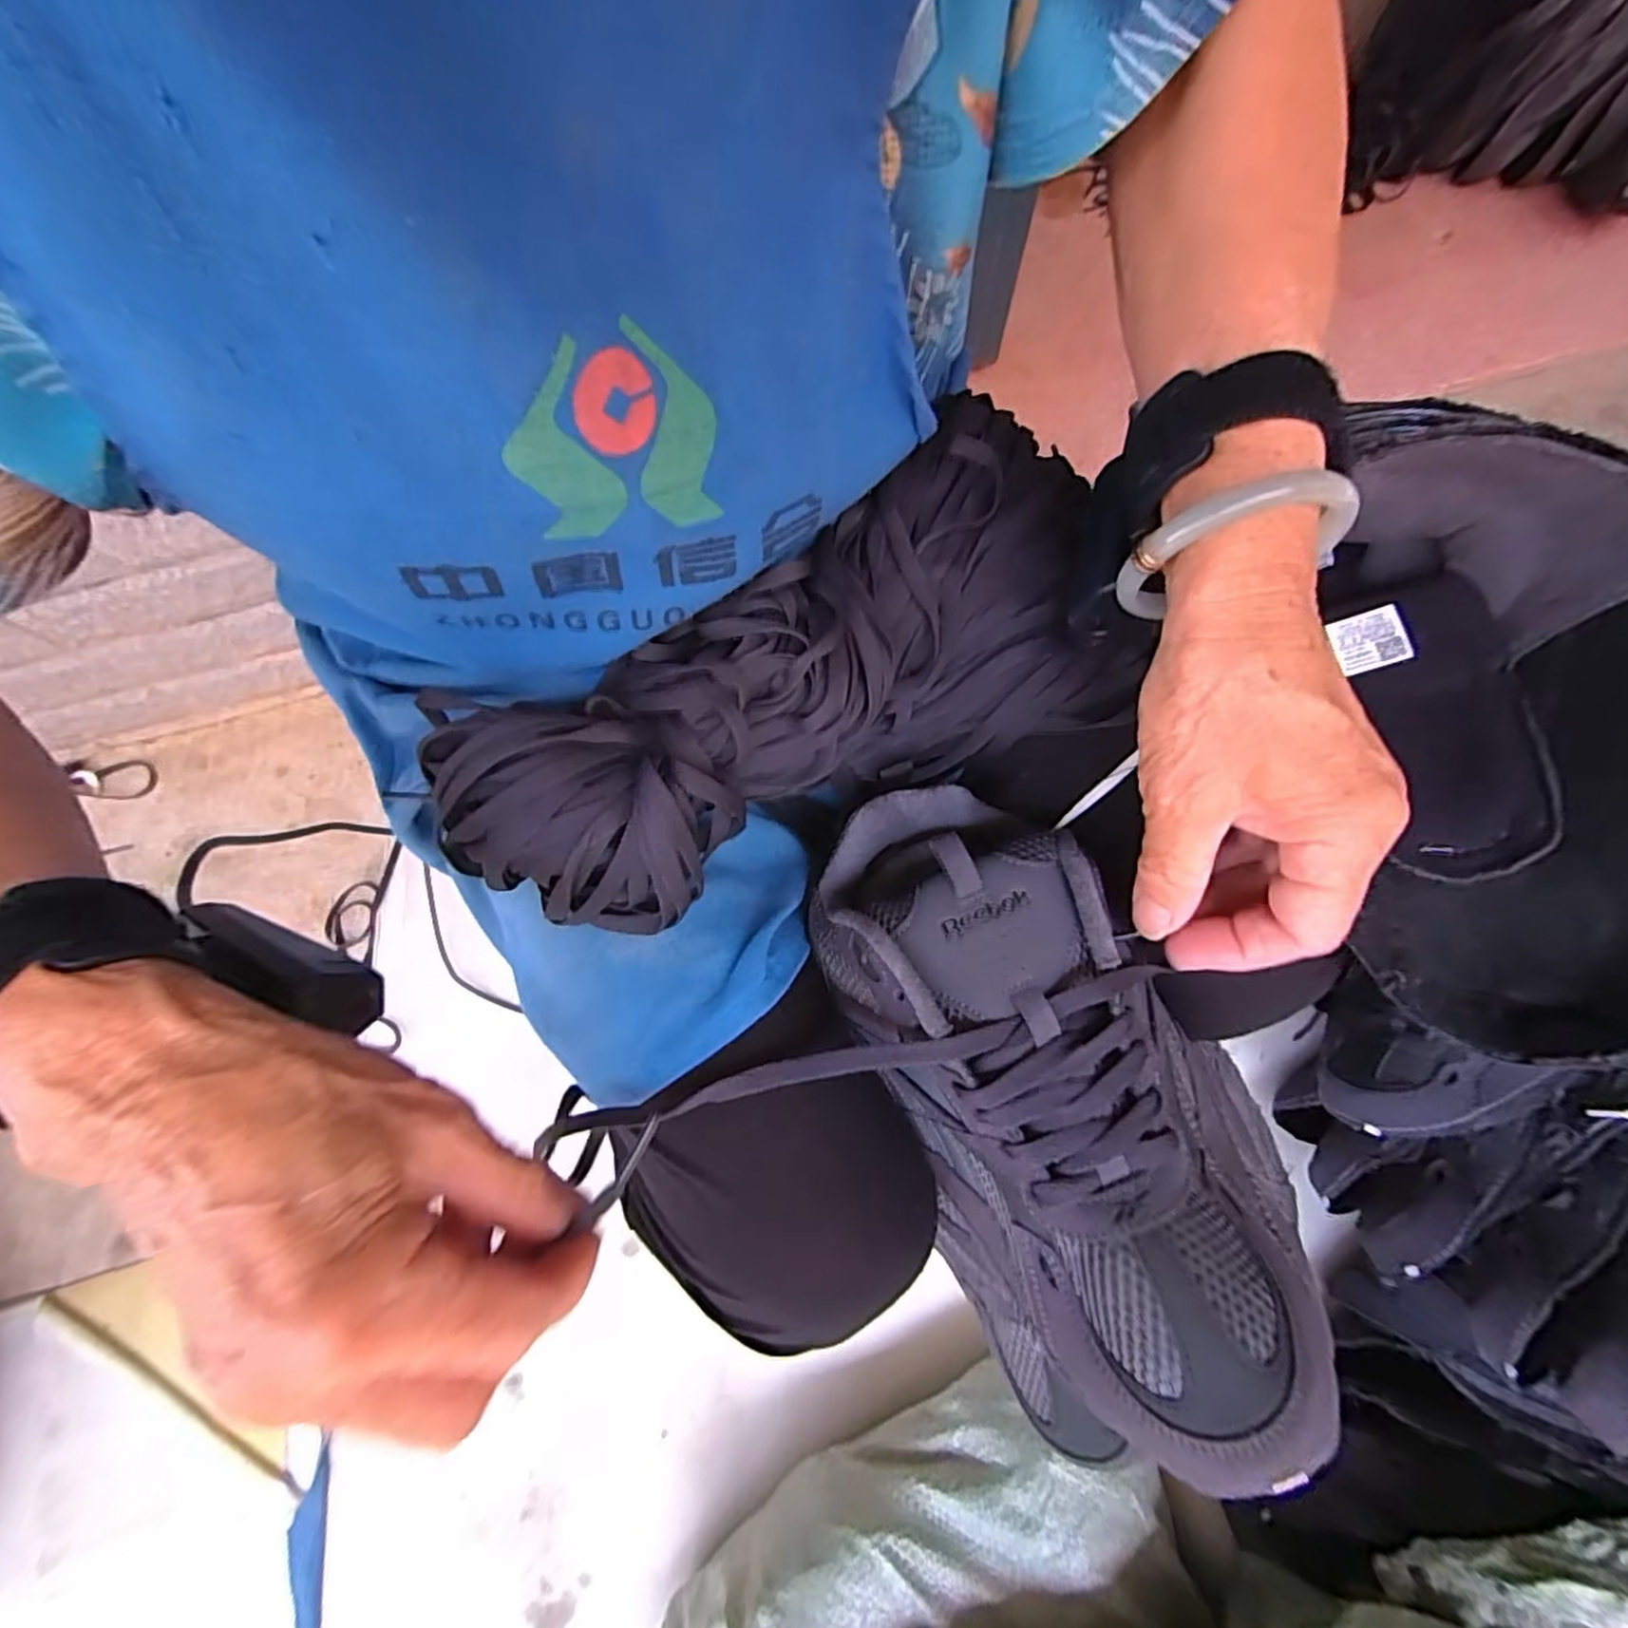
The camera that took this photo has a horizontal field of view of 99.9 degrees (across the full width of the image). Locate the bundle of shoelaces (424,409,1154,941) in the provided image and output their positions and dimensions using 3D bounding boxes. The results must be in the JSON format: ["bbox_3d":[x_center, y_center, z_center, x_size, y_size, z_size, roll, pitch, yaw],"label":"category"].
[{"bbox_3d":[0.000,-0.057,0.290,0.302,0.074,0.136,-30,76,-6],"label":"bundle of shoelaces"}]

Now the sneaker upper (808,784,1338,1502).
[{"bbox_3d":[0.079,0.095,0.259,0.105,0.074,0.237,-24,68,-5],"label":"sneaker upper"}]

